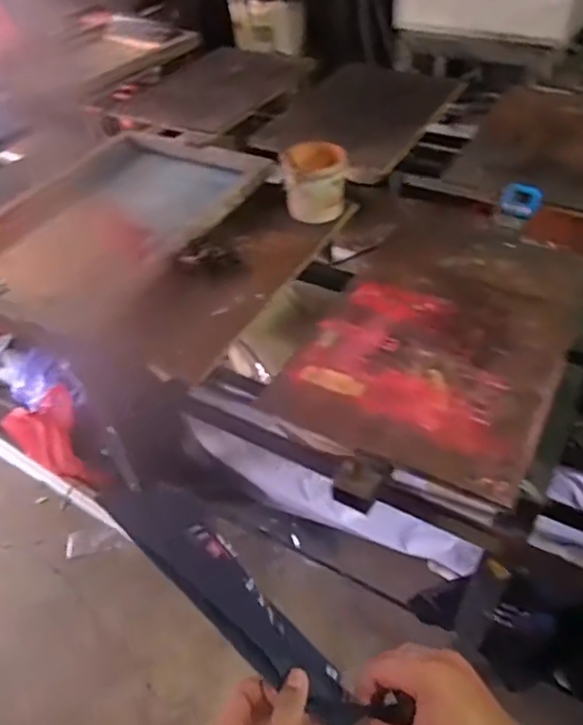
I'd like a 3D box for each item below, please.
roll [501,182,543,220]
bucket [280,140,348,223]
[{"bbox_3d":[0.479,-0.339,1.220,0.077,0.064,0.034,15,48,16],"label":"roll"},{"bbox_3d":[0.048,-0.384,1.242,0.132,0.113,0.138,-1,46,1],"label":"bucket"}]

